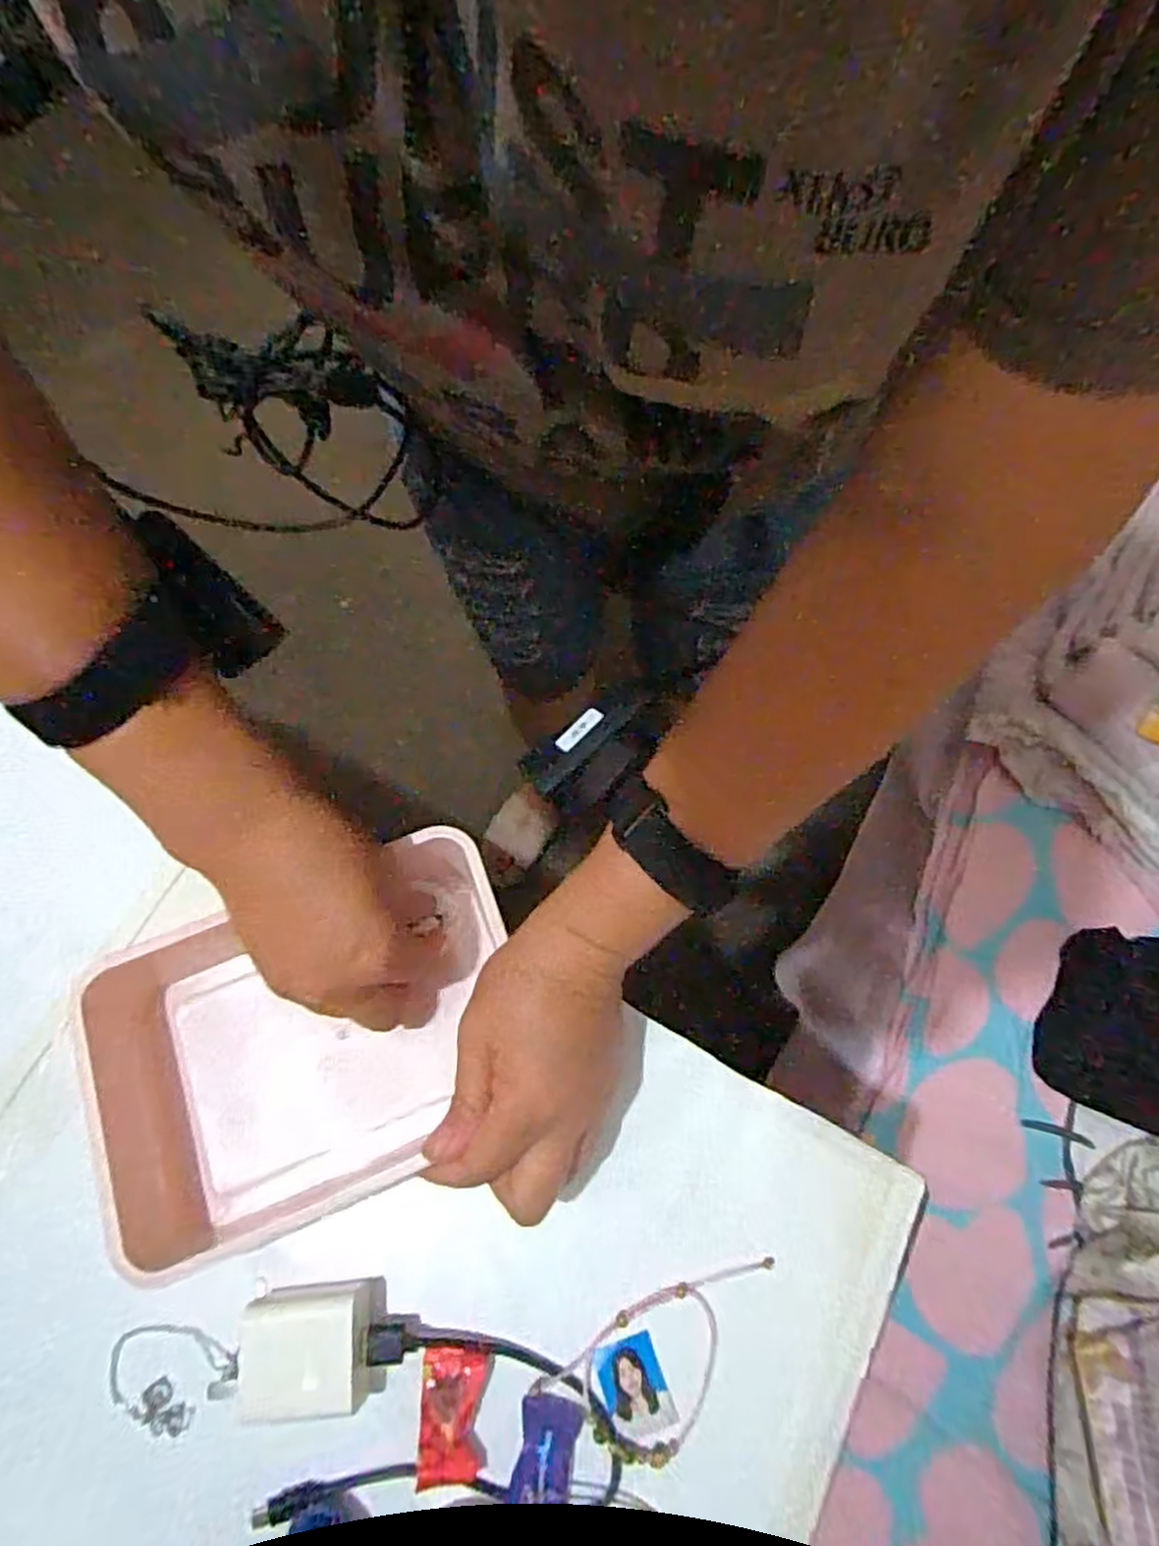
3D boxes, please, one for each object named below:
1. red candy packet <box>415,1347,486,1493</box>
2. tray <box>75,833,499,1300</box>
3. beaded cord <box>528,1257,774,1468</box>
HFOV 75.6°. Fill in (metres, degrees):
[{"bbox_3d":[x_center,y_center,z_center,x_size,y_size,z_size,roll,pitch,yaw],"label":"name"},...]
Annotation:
[{"bbox_3d":[-0.056,0.280,0.326,0.028,0.005,0.047,-1,70,0],"label":"red candy packet"},{"bbox_3d":[-0.139,0.133,0.374,0.222,0.060,0.160,-20,71,-7],"label":"tray"},{"bbox_3d":[0.042,0.264,0.334,0.113,0.006,0.054,-30,73,-10],"label":"beaded cord"}]

